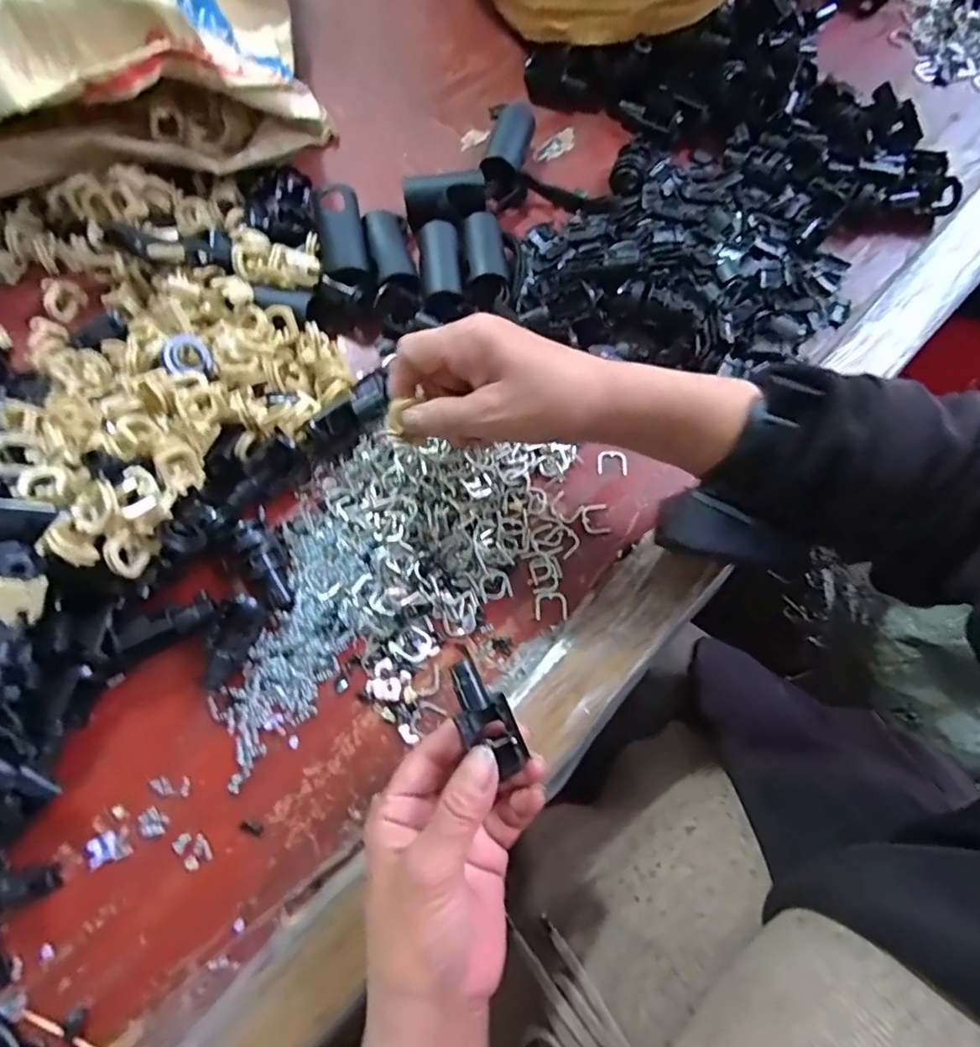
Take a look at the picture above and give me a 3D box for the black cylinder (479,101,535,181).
[{"bbox_3d":[0.014,-0.287,0.438,0.028,0.028,0.072,16,73,4],"label":"black cylinder"}]

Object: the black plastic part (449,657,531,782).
[{"bbox_3d":[-0.002,0.086,0.252,0.022,0.015,0.052,-32,90,-12],"label":"black plastic part"}]

